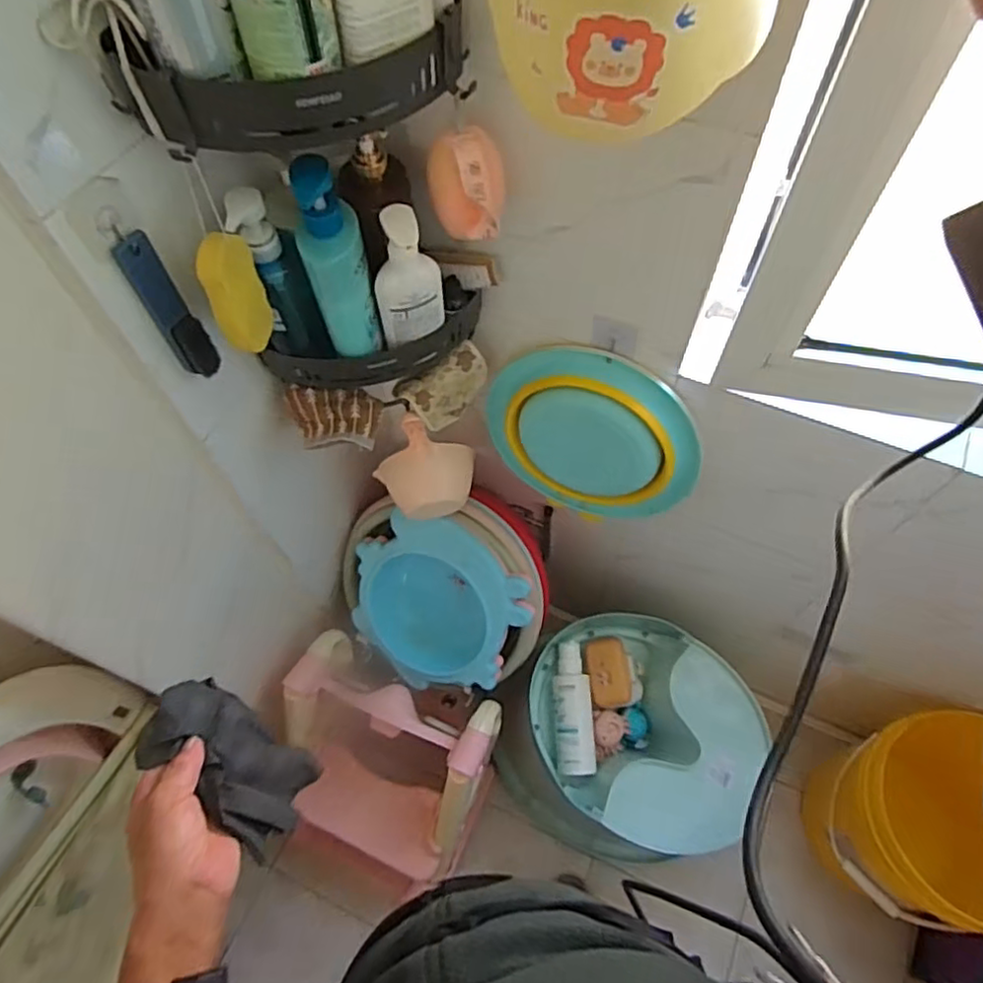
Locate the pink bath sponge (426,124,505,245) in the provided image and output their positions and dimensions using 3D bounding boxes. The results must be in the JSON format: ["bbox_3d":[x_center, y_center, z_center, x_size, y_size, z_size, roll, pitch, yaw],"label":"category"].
[{"bbox_3d":[-0.024,-0.297,0.625,0.071,0.088,0.049,10,61,7],"label":"pink bath sponge"}]

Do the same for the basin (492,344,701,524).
[{"bbox_3d":[0.136,-0.070,0.908,0.291,0.279,0.067,22,63,14],"label":"basin"}]

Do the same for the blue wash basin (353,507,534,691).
[{"bbox_3d":[-0.097,0.197,1.172,0.309,0.322,0.073,32,28,13],"label":"blue wash basin"}]

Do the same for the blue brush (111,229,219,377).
[{"bbox_3d":[-0.307,-0.173,0.621,0.036,0.159,0.023,-31,64,-15],"label":"blue brush"}]

